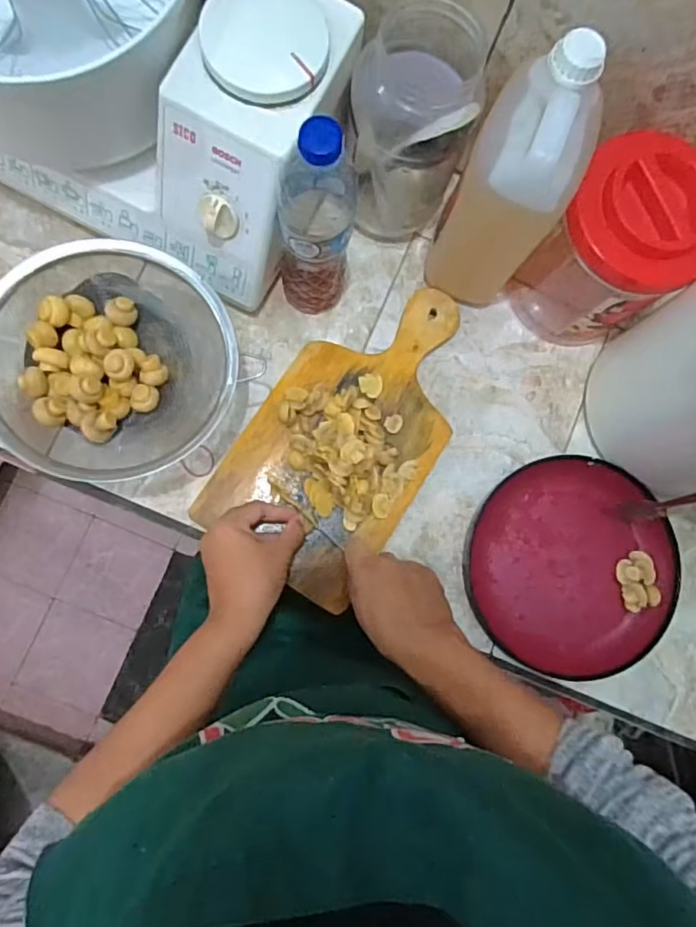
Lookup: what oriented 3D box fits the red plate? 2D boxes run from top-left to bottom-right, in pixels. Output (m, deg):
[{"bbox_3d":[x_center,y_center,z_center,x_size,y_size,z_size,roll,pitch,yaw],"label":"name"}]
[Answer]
[{"bbox_3d":[0.237,0.111,0.605,0.210,0.031,0.224,1,83,-7],"label":"red plate"}]

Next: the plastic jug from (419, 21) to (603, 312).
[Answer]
[{"bbox_3d":[0.148,-0.251,0.536,0.084,0.236,0.125,22,81,-4],"label":"plastic jug"}]

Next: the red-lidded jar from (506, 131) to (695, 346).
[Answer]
[{"bbox_3d":[0.258,-0.204,0.568,0.139,0.185,0.112,39,81,-1],"label":"red-lidded jar"}]

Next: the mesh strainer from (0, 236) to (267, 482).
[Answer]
[{"bbox_3d":[-0.213,-0.086,0.544,0.212,0.108,0.190,-12,85,-8],"label":"mesh strainer"}]

